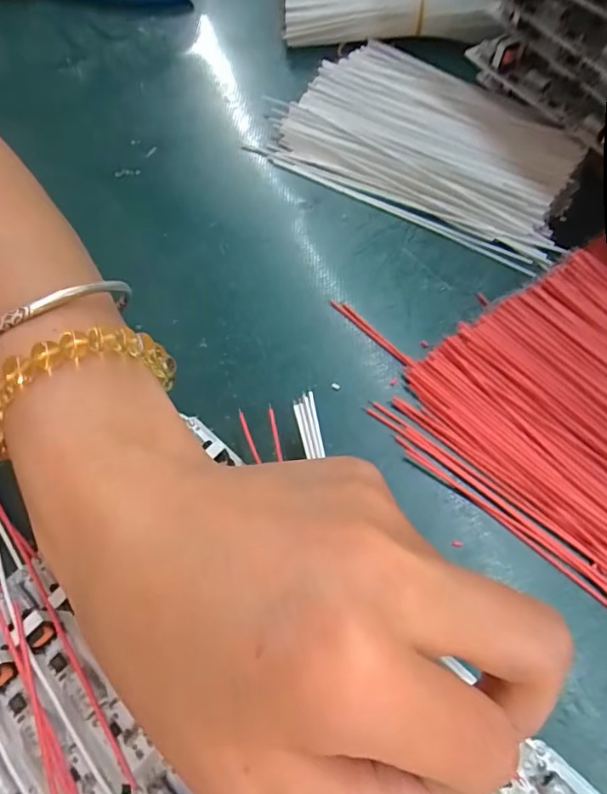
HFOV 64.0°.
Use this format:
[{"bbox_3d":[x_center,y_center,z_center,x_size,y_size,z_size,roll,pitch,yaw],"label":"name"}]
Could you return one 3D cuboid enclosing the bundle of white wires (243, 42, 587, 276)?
[{"bbox_3d":[0.064,-0.128,0.239,0.148,0.015,0.093,30,70,16],"label":"bundle of white wires"}]

